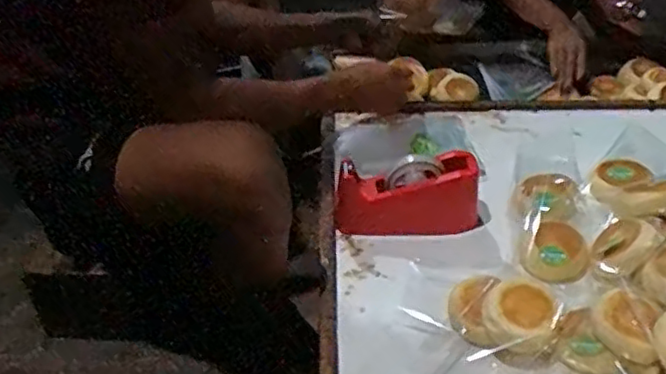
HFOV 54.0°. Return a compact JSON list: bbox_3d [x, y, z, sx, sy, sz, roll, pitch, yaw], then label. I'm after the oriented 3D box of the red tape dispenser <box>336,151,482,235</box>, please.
[{"bbox_3d":[0.107,0.007,0.927,0.203,0.089,0.069,-4,41,-4],"label":"red tape dispenser"}]

